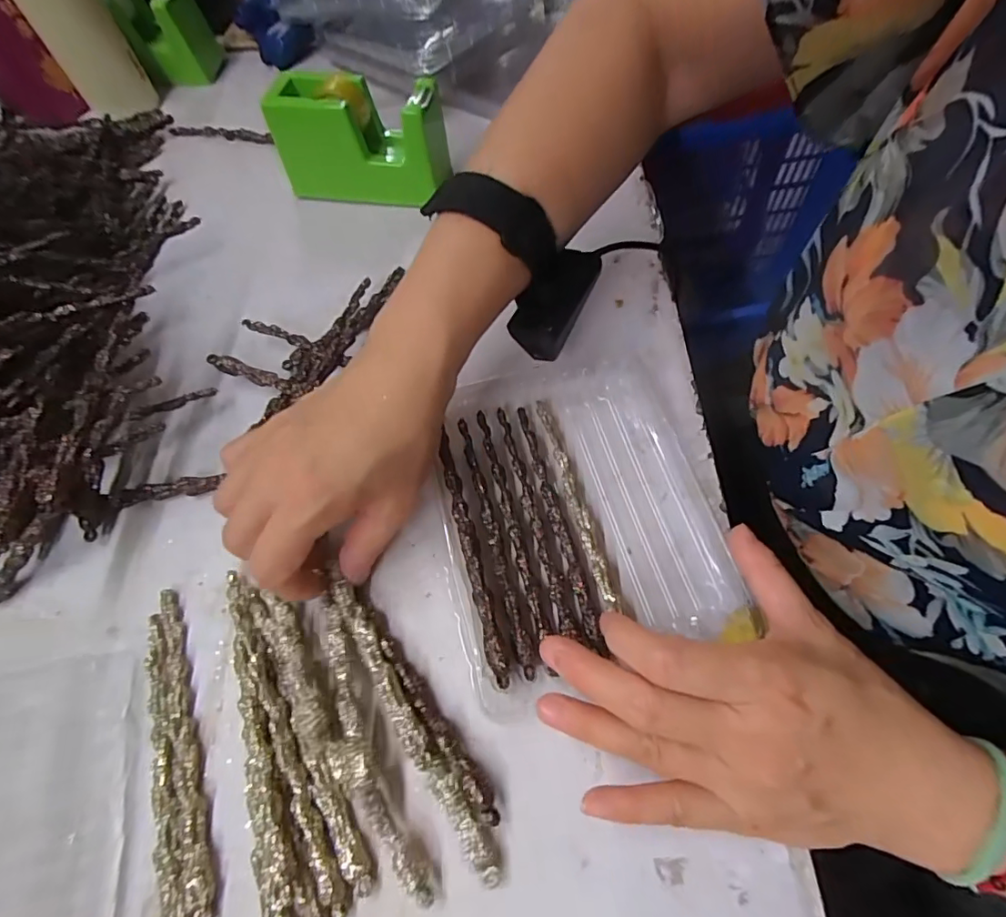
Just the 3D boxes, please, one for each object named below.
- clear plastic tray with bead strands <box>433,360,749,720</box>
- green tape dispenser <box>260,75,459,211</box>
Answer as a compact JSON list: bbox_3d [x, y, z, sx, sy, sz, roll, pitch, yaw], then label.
[{"bbox_3d":[0.038,0.024,0.297,0.147,0.023,0.181,-14,63,-5],"label":"clear plastic tray with bead strands"},{"bbox_3d":[-0.113,-0.255,0.423,0.130,0.075,0.056,9,63,7],"label":"green tape dispenser"}]

